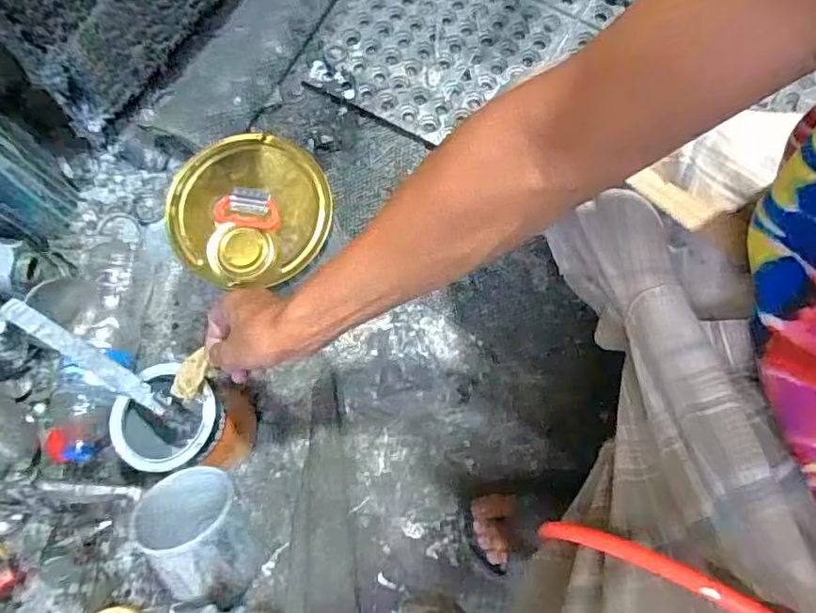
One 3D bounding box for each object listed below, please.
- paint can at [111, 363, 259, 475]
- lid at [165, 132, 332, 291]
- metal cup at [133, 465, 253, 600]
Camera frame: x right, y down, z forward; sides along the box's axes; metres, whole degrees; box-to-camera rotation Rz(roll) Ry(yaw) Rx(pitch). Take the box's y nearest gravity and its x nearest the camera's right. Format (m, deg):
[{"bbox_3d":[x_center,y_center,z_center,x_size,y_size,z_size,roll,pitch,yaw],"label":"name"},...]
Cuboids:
[{"bbox_3d":[-0.247,0.130,0.627,0.115,0.135,0.103,11,75,3],"label":"paint can"},{"bbox_3d":[-0.160,-0.099,0.557,0.156,0.017,0.154,-1,72,3],"label":"lid"},{"bbox_3d":[-0.177,0.190,0.463,0.075,0.094,0.088,-23,37,-24],"label":"metal cup"}]

